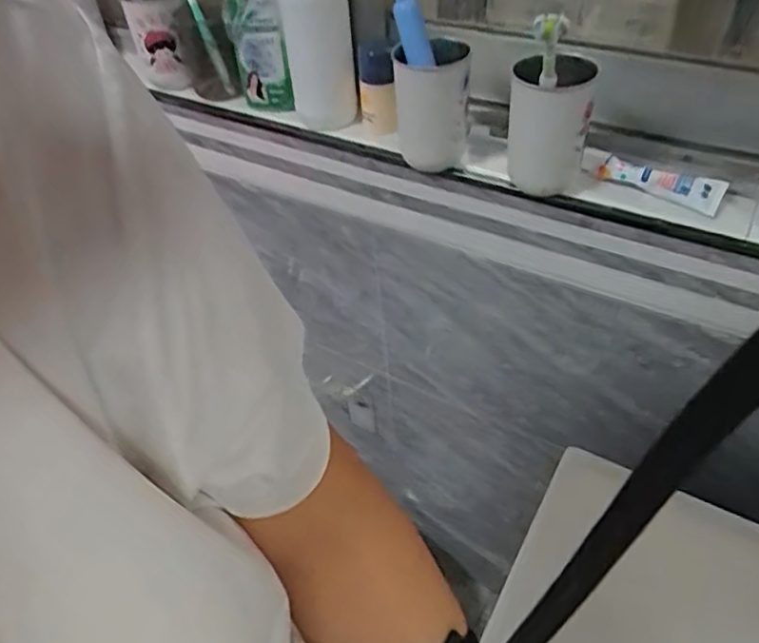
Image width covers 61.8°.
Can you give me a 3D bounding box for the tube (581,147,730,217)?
[{"bbox_3d":[0.289,-0.152,0.676,0.154,0.033,0.042,34,58,32],"label":"tube"}]

